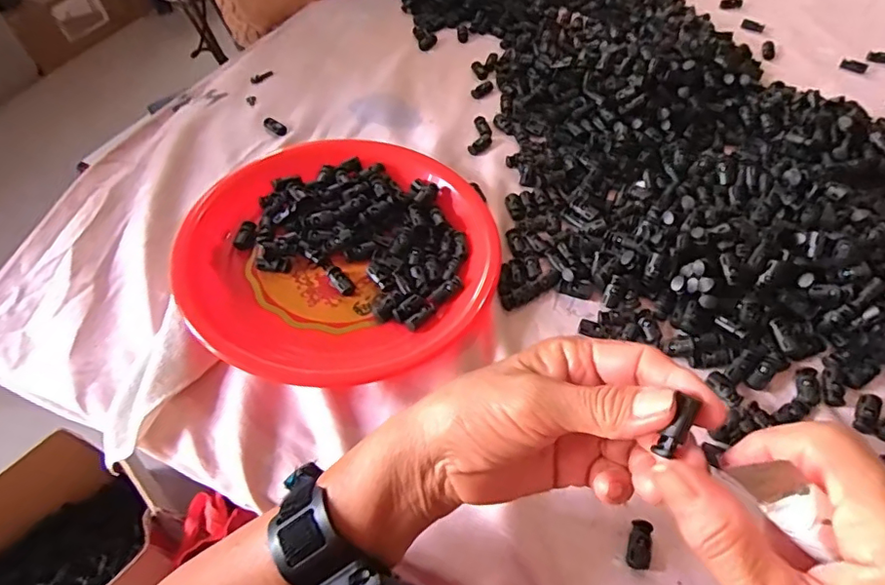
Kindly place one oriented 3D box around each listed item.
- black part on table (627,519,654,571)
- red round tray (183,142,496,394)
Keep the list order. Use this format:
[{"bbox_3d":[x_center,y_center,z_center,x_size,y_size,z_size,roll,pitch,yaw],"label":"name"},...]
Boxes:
[{"bbox_3d":[0.121,0.154,0.330,0.013,0.009,0.027,9,54,9],"label":"black part on table"},{"bbox_3d":[-0.083,-0.037,0.470,0.252,0.052,0.248,-1,53,2],"label":"red round tray"}]

